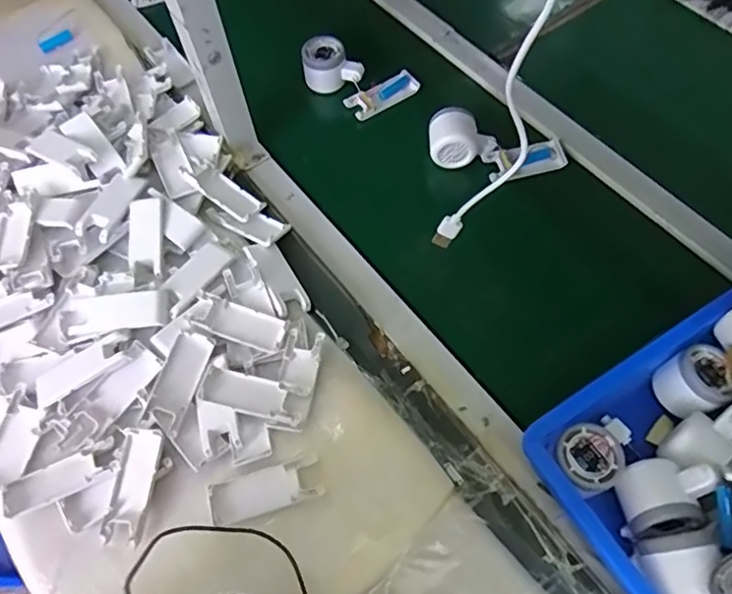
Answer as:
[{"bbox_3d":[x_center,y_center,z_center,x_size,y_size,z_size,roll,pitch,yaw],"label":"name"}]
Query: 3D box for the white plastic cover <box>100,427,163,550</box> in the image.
[{"bbox_3d":[-0.217,0.173,0.531,0.038,0.014,0.098,3,62,5],"label":"white plastic cover"}]

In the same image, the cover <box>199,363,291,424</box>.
[{"bbox_3d":[-0.116,0.098,0.563,0.096,0.020,0.039,13,63,10],"label":"cover"}]

